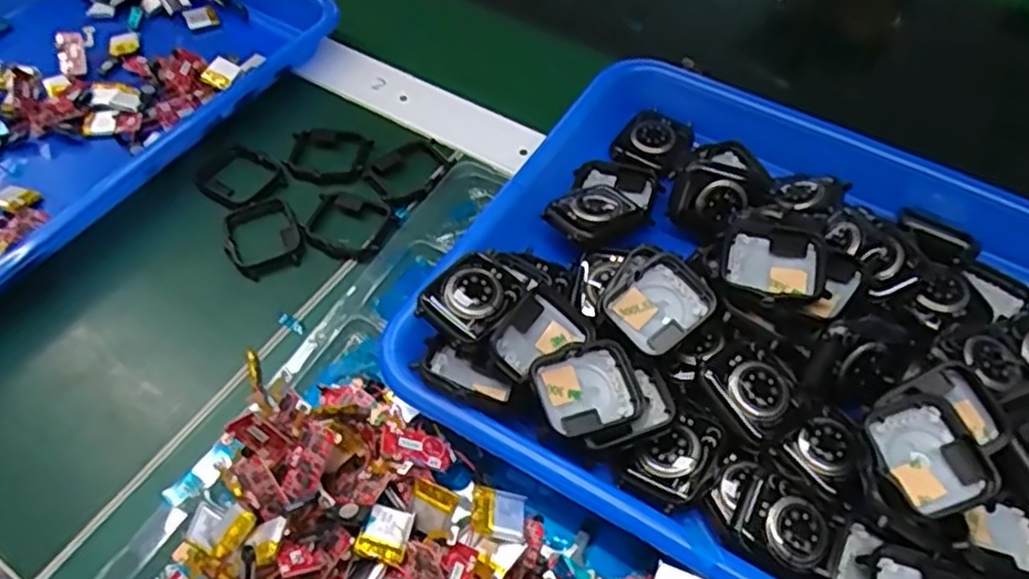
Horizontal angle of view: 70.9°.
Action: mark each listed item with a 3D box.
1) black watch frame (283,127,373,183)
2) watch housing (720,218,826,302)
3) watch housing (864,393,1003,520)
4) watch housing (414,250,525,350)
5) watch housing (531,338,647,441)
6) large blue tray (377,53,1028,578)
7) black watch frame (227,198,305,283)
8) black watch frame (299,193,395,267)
[{"bbox_3d":[-0.108,-0.077,0.414,0.046,0.009,0.035,8,55,5],"label":"black watch frame"},{"bbox_3d":[0.110,-0.012,0.310,0.040,0.009,0.036,15,56,10],"label":"watch housing"},{"bbox_3d":[0.152,0.061,0.266,0.037,0.008,0.042,-23,63,-7],"label":"watch housing"},{"bbox_3d":[-0.018,0.003,0.310,0.037,0.008,0.043,35,61,22],"label":"watch housing"},{"bbox_3d":[0.030,0.039,0.291,0.041,0.012,0.034,-15,56,-10],"label":"watch housing"},{"bbox_3d":[0.141,0.017,0.324,0.322,0.056,0.266,25,58,17],"label":"large blue tray"},{"bbox_3d":[-0.132,-0.029,0.379,0.038,0.006,0.046,-19,56,-13],"label":"black watch frame"},{"bbox_3d":[-0.089,-0.034,0.384,0.044,0.005,0.036,19,56,13],"label":"black watch frame"}]

